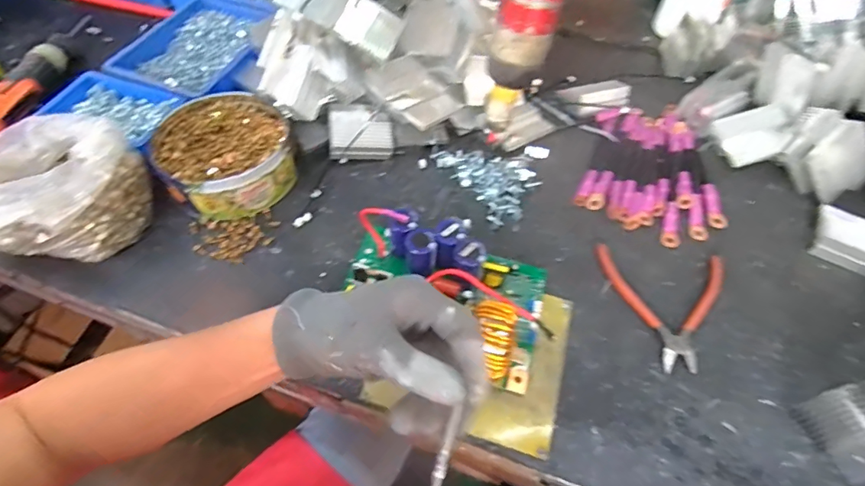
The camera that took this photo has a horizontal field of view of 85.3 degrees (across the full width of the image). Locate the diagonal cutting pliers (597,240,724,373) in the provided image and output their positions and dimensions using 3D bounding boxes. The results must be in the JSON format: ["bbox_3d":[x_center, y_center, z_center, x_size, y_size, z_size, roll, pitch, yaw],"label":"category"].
[{"bbox_3d":[0.239,0.062,0.474,0.117,0.016,0.131,5,55,1],"label":"diagonal cutting pliers"}]

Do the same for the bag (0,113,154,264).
[{"bbox_3d":[-0.391,-0.056,0.483,0.146,0.099,0.162,39,63,22],"label":"bag"}]

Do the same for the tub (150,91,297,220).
[{"bbox_3d":[-0.238,-0.105,0.550,0.151,0.053,0.156,1,55,-1],"label":"tub"}]

